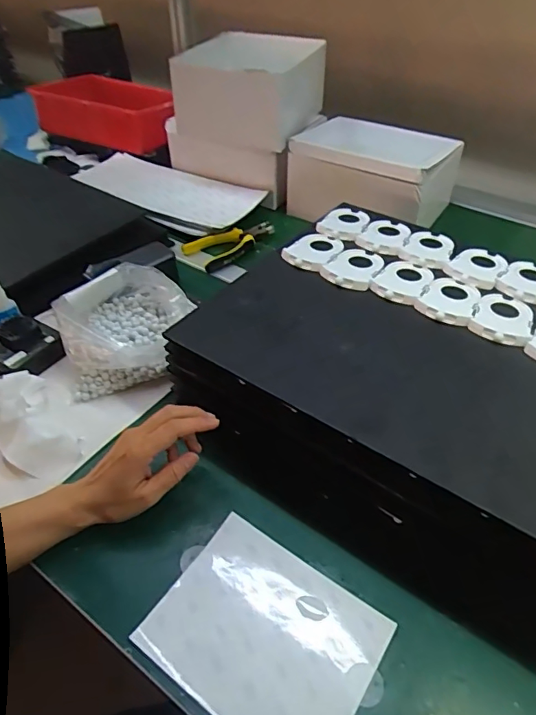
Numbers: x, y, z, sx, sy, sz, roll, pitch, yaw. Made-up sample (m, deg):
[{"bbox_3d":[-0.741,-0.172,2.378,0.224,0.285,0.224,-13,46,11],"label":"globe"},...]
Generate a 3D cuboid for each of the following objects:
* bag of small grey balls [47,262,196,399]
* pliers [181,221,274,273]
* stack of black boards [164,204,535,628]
[{"bbox_3d":[-0.174,-0.039,0.614,0.147,0.083,0.134,-18,50,-17],"label":"bag of small grey balls"},{"bbox_3d":[-0.057,-0.192,0.825,0.152,0.020,0.072,-31,55,-26],"label":"pliers"},{"bbox_3d":[0.189,0.015,0.529,0.470,0.117,0.345,28,53,22],"label":"stack of black boards"}]

